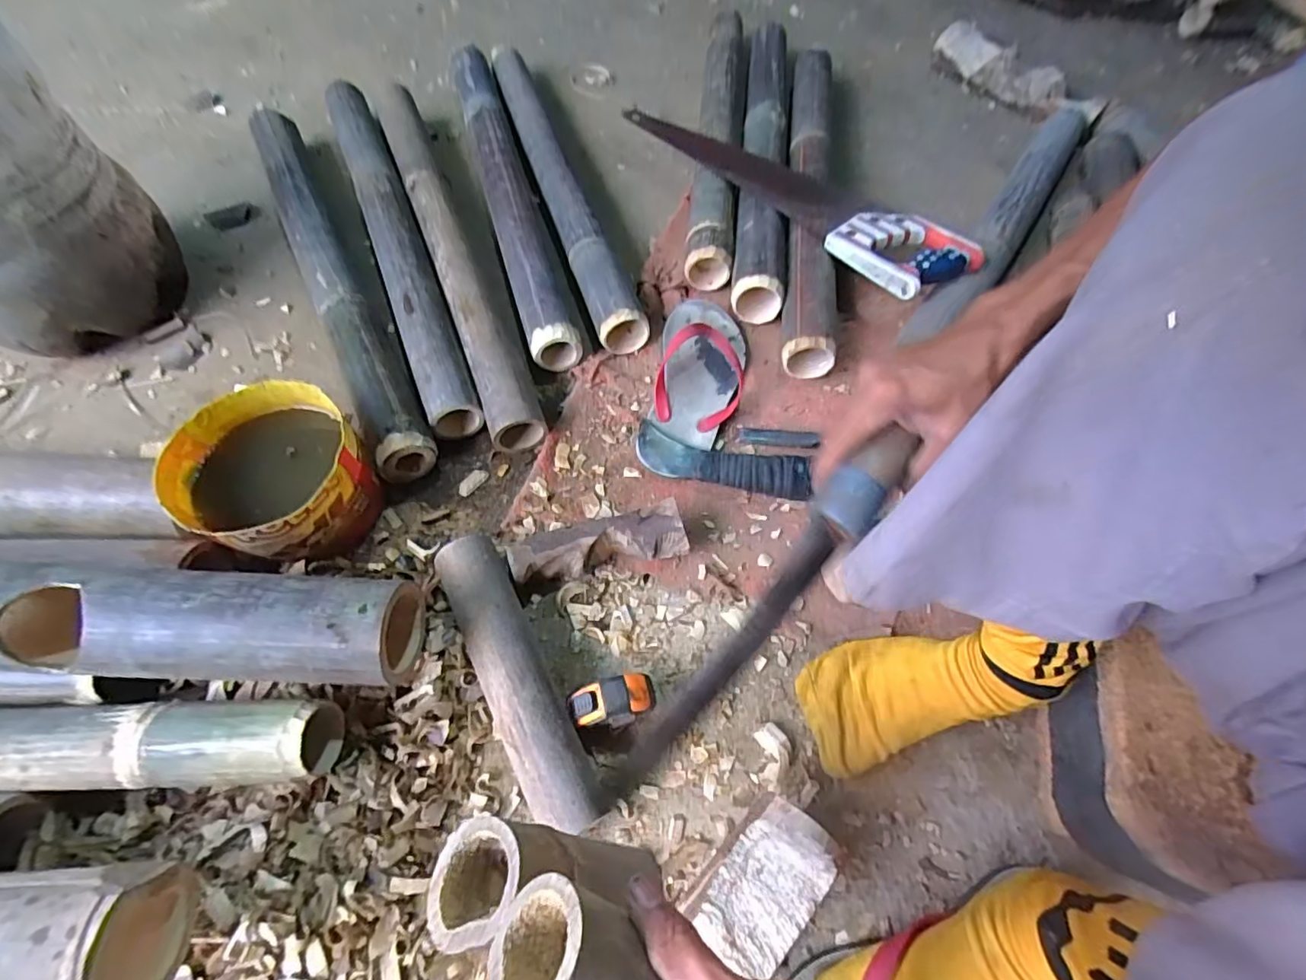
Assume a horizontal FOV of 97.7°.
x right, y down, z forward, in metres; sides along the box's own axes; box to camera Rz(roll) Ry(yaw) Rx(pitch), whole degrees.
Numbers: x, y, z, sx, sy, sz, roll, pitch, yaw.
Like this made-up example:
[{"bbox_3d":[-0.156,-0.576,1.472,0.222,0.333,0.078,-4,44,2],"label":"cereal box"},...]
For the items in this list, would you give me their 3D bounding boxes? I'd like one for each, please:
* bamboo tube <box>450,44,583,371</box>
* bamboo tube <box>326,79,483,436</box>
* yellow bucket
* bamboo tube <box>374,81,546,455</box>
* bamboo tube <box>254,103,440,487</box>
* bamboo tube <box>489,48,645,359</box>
[{"bbox_3d":[-0.213,-0.450,0.804,0.067,0.062,0.708,-14,63,-10],"label":"bamboo tube"},{"bbox_3d":[-0.339,-0.334,0.749,0.061,0.067,0.659,-21,64,-13],"label":"bamboo tube"},{"bbox_3d":[-0.352,-0.009,0.540,0.152,0.099,0.152,2,60,-3],"label":"yellow bucket"},{"bbox_3d":[-0.263,-0.329,0.729,0.061,0.053,0.649,-18,63,-14],"label":"bamboo tube"},{"bbox_3d":[-0.403,-0.281,0.712,0.062,0.069,0.664,-24,65,-17],"label":"bamboo tube"},{"bbox_3d":[-0.135,-0.443,0.797,0.061,0.053,0.657,-16,63,-11],"label":"bamboo tube"}]

